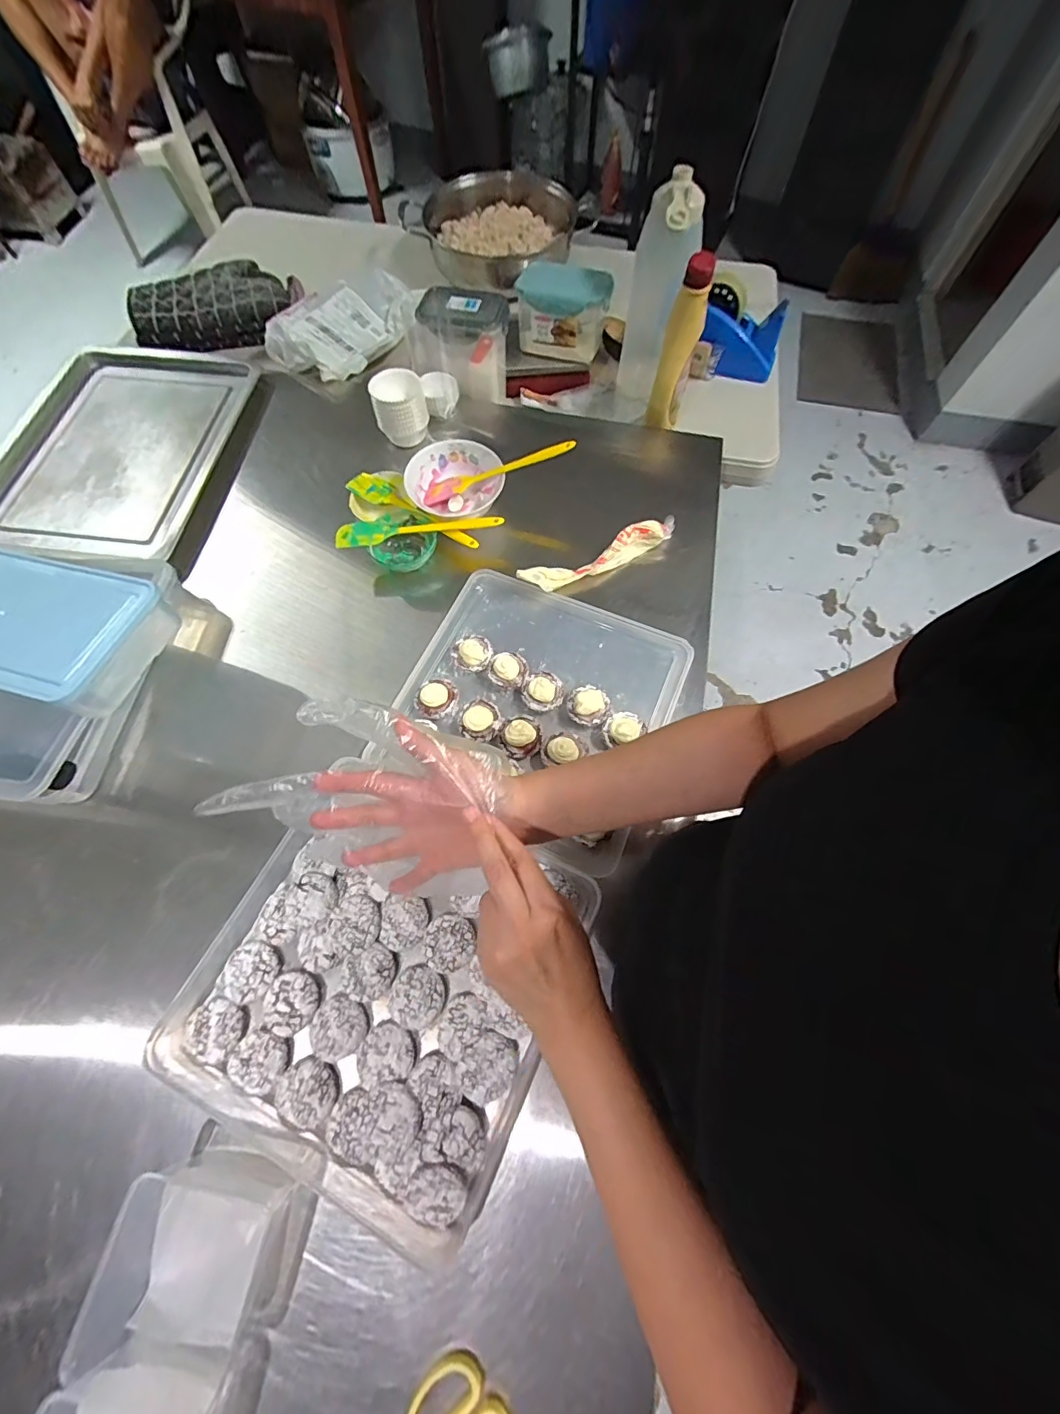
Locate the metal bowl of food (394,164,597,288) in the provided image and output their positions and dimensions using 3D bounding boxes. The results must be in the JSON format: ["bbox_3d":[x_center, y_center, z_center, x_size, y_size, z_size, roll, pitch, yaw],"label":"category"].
[{"bbox_3d":[-0.082,-1.005,0.987,0.307,0.101,0.316,0,67,-1],"label":"metal bowl of food"}]

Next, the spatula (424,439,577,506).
[{"bbox_3d":[-0.043,-0.311,0.632,0.209,0.017,0.042,-11,62,18],"label":"spatula"}]

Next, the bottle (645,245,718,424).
[{"bbox_3d":[0.213,-0.507,0.694,0.050,0.210,0.045,14,68,7],"label":"bottle"}]

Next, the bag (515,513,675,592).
[{"bbox_3d":[0.091,-0.193,0.618,0.220,0.040,0.027,-26,70,-11],"label":"bag"}]

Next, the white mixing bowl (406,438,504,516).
[{"bbox_3d":[-0.097,-0.300,0.654,0.131,0.050,0.108,12,67,6],"label":"white mixing bowl"}]

